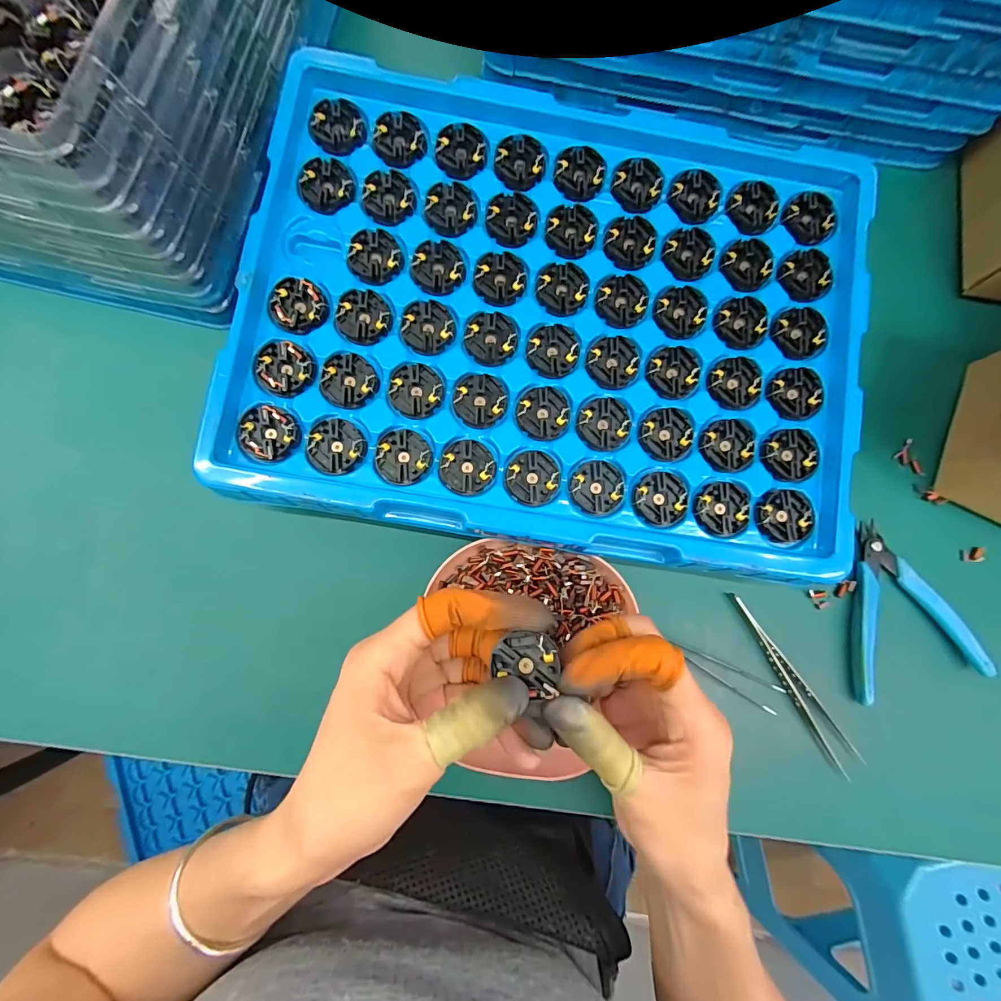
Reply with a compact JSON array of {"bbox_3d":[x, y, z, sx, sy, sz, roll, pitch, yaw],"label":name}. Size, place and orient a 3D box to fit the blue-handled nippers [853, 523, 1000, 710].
[{"bbox_3d":[0.280,0.077,0.297,0.084,0.017,0.114,4,83,-3],"label":"blue-handled nippers"}]

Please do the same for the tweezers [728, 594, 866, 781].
[{"bbox_3d":[0.190,0.120,0.288,0.017,0.012,0.131,-35,87,-7],"label":"tweezers"}]

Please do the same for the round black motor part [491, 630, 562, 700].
[{"bbox_3d":[0.011,0.072,0.194,0.026,0.012,0.024,0,84,-3],"label":"round black motor part"}]

